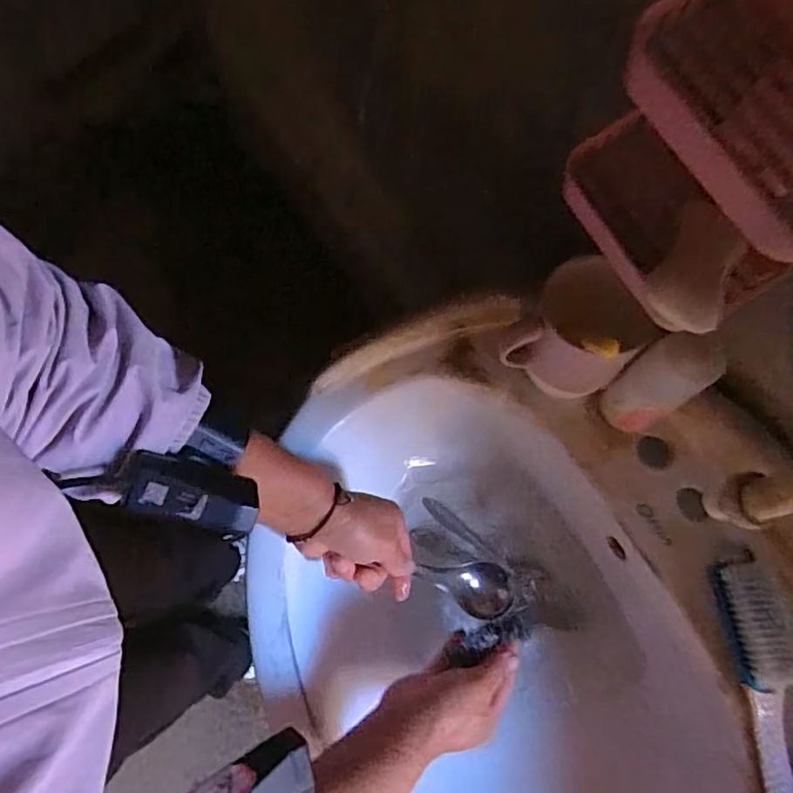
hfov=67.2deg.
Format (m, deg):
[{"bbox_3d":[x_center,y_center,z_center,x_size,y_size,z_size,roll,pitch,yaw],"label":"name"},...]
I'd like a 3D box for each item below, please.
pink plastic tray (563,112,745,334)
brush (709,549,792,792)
[{"bbox_3d":[0.144,-0.095,0.333,0.063,0.019,0.123,-27,77,-9],"label":"pink plastic tray"},{"bbox_3d":[0.261,0.205,0.413,0.033,0.032,0.176,-6,74,-4],"label":"brush"}]

